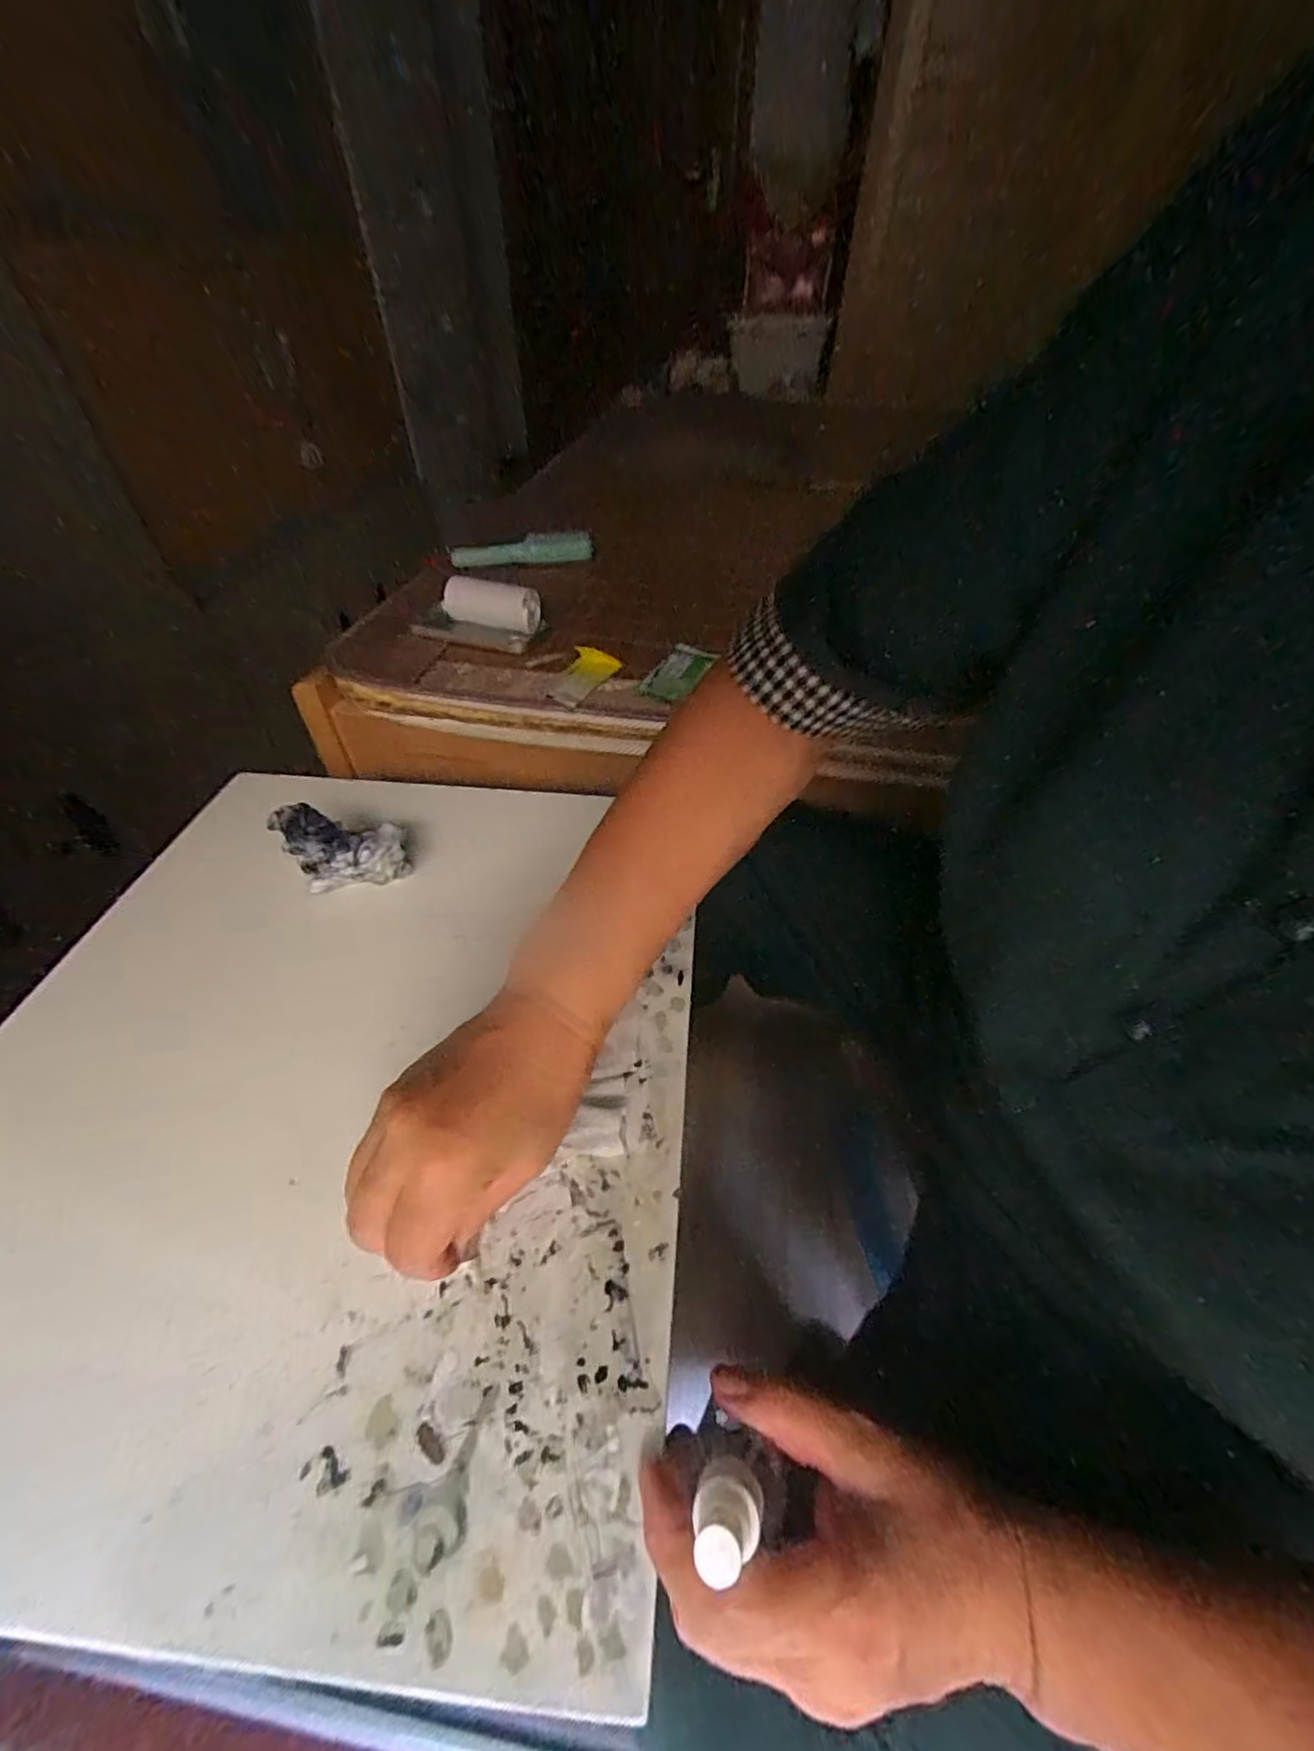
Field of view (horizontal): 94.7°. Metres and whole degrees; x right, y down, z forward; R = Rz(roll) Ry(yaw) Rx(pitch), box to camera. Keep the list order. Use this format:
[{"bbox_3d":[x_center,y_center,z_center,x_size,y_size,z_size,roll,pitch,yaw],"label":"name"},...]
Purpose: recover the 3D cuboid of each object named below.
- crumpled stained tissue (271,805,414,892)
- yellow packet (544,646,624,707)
[{"bbox_3d":[-0.211,-0.021,0.411,0.075,0.053,0.044,-12,49,-11],"label":"crumpled stained tissue"},{"bbox_3d":[-0.076,-0.203,0.612,0.048,0.014,0.101,16,48,15],"label":"yellow packet"}]

